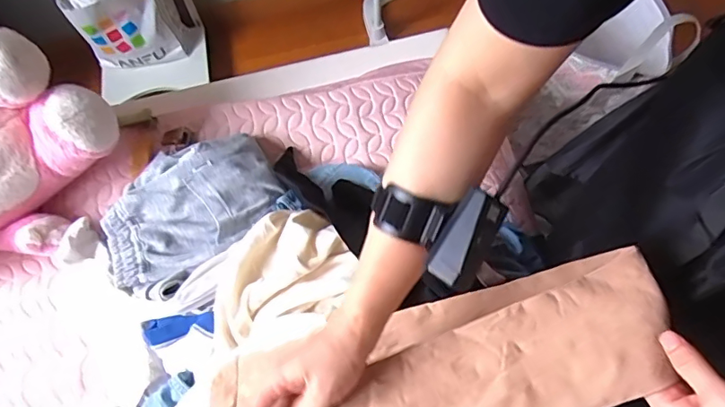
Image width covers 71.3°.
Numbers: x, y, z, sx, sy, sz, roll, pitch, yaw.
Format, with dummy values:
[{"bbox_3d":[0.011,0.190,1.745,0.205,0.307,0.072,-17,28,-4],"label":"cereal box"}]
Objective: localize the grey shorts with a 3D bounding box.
[{"bbox_3d":[-0.242,0.005,0.727,0.248,0.043,0.195,-26,67,-10],"label":"grey shorts"}]

